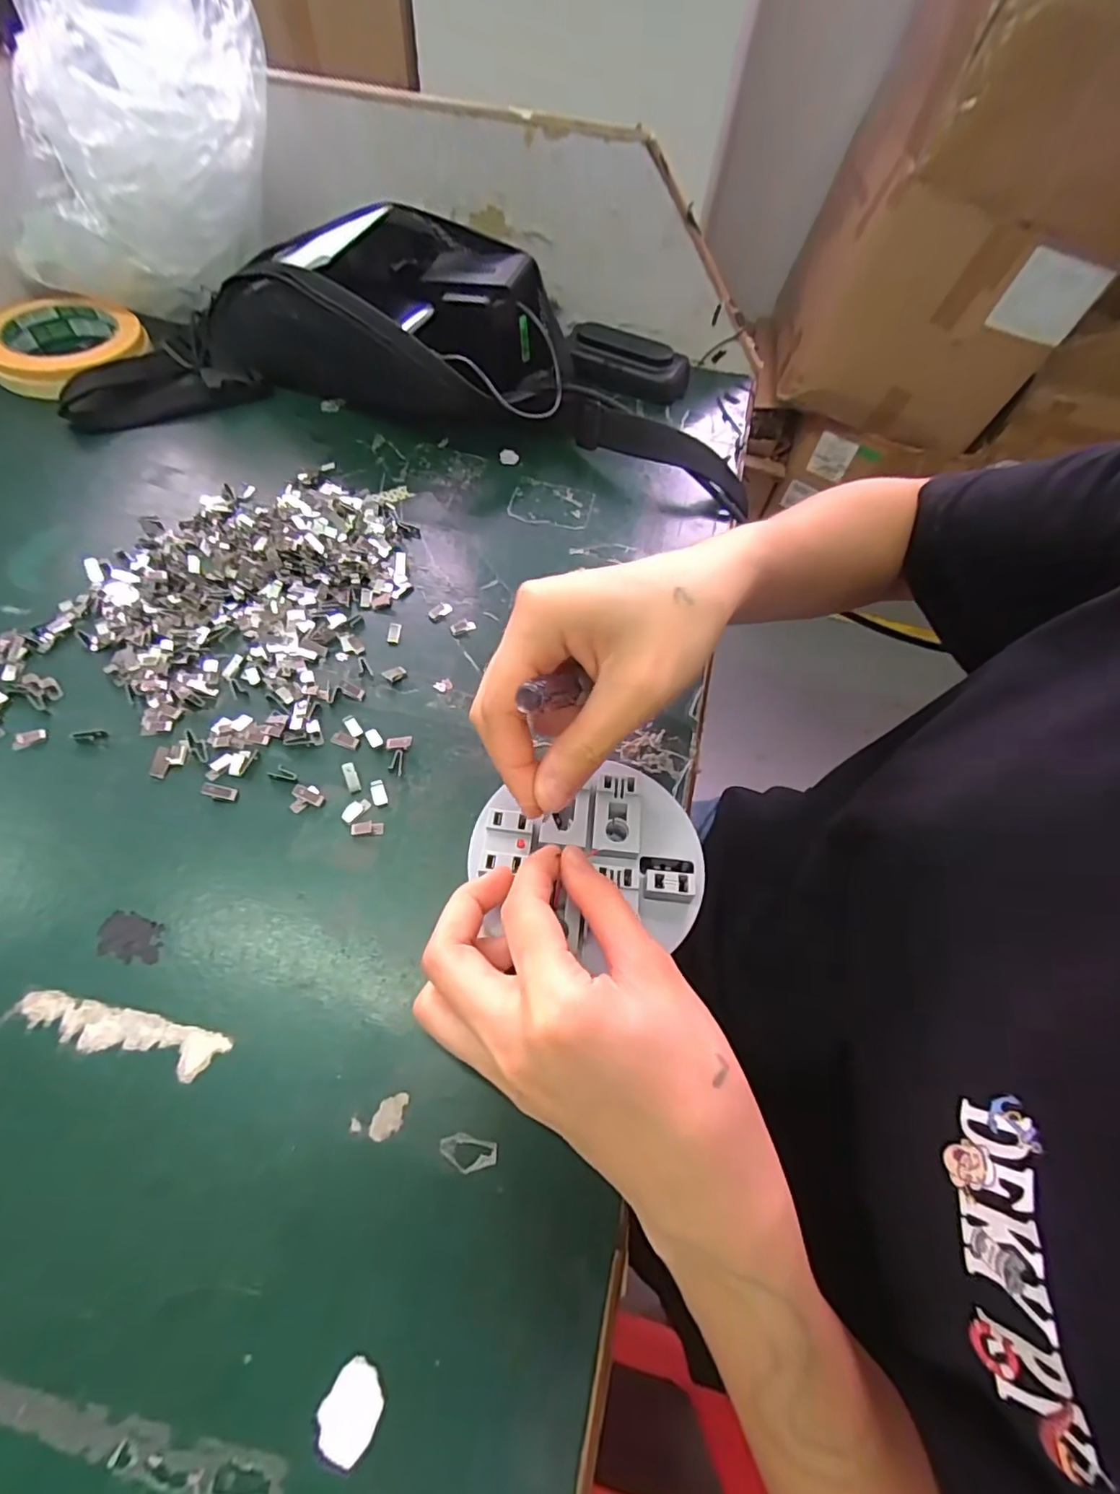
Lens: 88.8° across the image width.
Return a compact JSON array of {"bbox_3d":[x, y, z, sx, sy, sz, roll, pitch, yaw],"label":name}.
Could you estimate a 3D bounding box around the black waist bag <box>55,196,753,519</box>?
[{"bbox_3d":[-0.099,-0.307,0.424,0.478,0.087,0.202,8,59,0],"label":"black waist bag"}]

